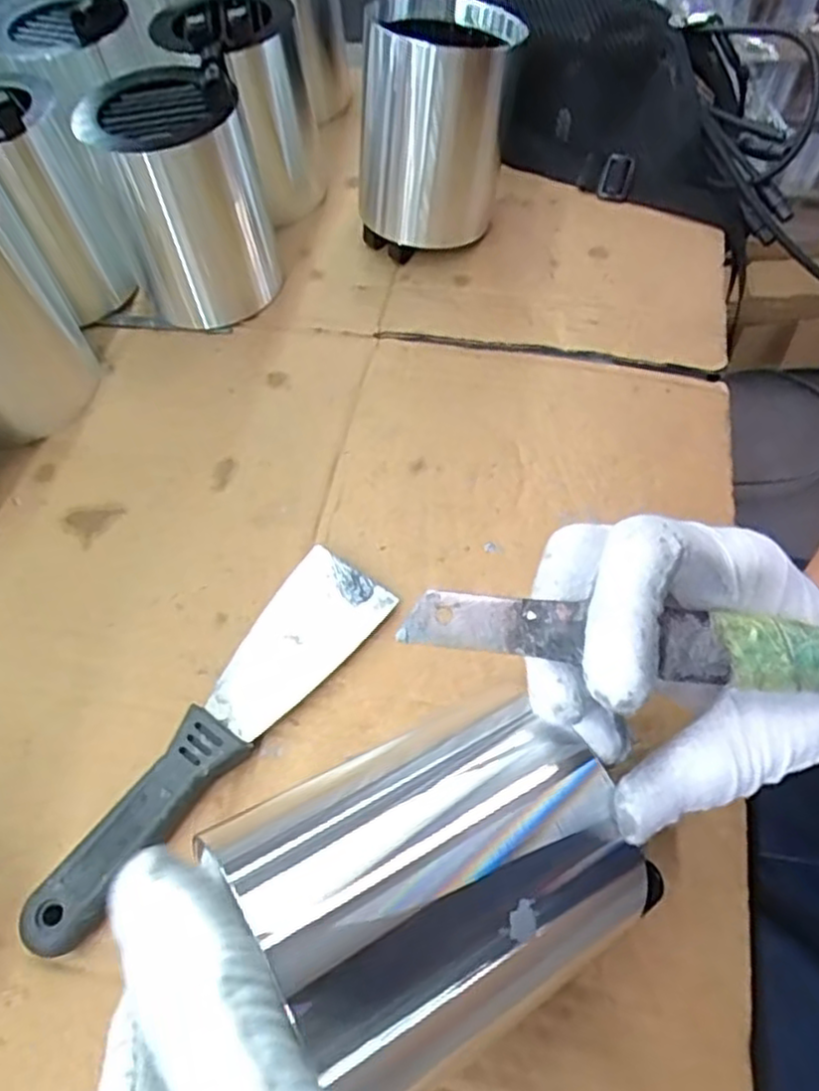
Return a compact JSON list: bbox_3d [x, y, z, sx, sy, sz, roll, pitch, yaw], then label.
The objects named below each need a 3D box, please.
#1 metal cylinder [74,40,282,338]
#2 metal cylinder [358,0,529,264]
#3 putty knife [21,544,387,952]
[{"bbox_3d":[-0.129,-0.206,0.405,0.082,0.112,0.087,-18,60,-6],"label":"metal cylinder"},{"bbox_3d":[0.015,-0.252,0.432,0.092,0.116,0.090,0,58,3],"label":"metal cylinder"},{"bbox_3d":[-0.077,0.081,0.299,0.044,0.021,0.187,28,66,19],"label":"putty knife"}]

